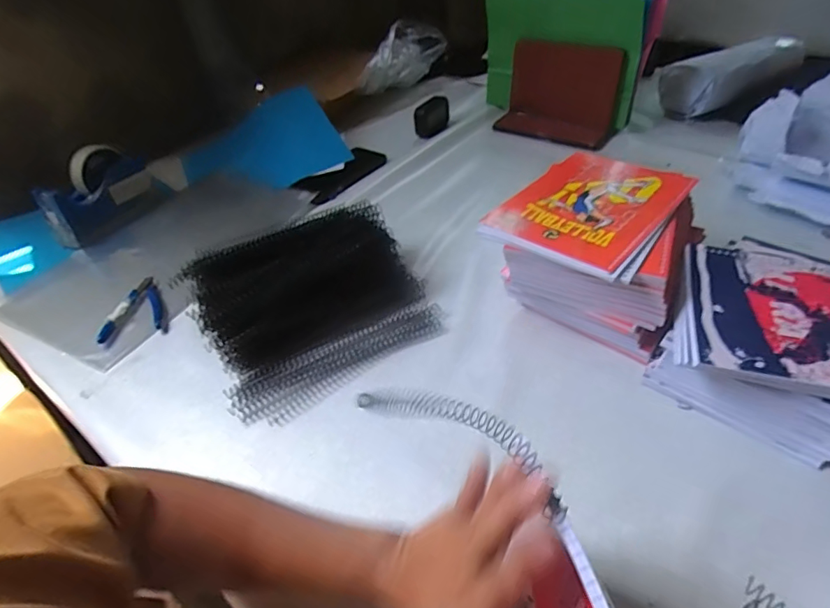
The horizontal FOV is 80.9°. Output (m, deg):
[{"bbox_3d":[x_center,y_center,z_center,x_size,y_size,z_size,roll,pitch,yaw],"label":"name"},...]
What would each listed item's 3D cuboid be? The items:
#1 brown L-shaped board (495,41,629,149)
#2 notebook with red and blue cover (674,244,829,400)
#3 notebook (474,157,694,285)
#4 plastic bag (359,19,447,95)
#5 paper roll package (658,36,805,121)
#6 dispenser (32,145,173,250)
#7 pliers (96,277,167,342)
[{"bbox_3d":[0.240,-0.353,0.817,0.189,0.121,0.089,19,49,27],"label":"brown L-shaped board"},{"bbox_3d":[0.335,0.018,0.407,0.202,0.017,0.145,11,49,16],"label":"notebook with red and blue cover"},{"bbox_3d":[0.185,-0.105,0.509,0.152,0.008,0.206,25,51,30],"label":"notebook"},{"bbox_3d":[-0.018,-0.514,1.051,0.109,0.115,0.270,7,45,16],"label":"plastic bag"},{"bbox_3d":[0.579,-0.414,0.896,0.250,0.099,0.106,-24,45,-16],"label":"paper roll package"},{"bbox_3d":[-0.472,-0.171,0.740,0.059,0.099,0.172,12,46,21],"label":"dispenser"},{"bbox_3d":[-0.346,0.002,0.607,0.068,0.015,0.107,-14,43,-9],"label":"pliers"}]

